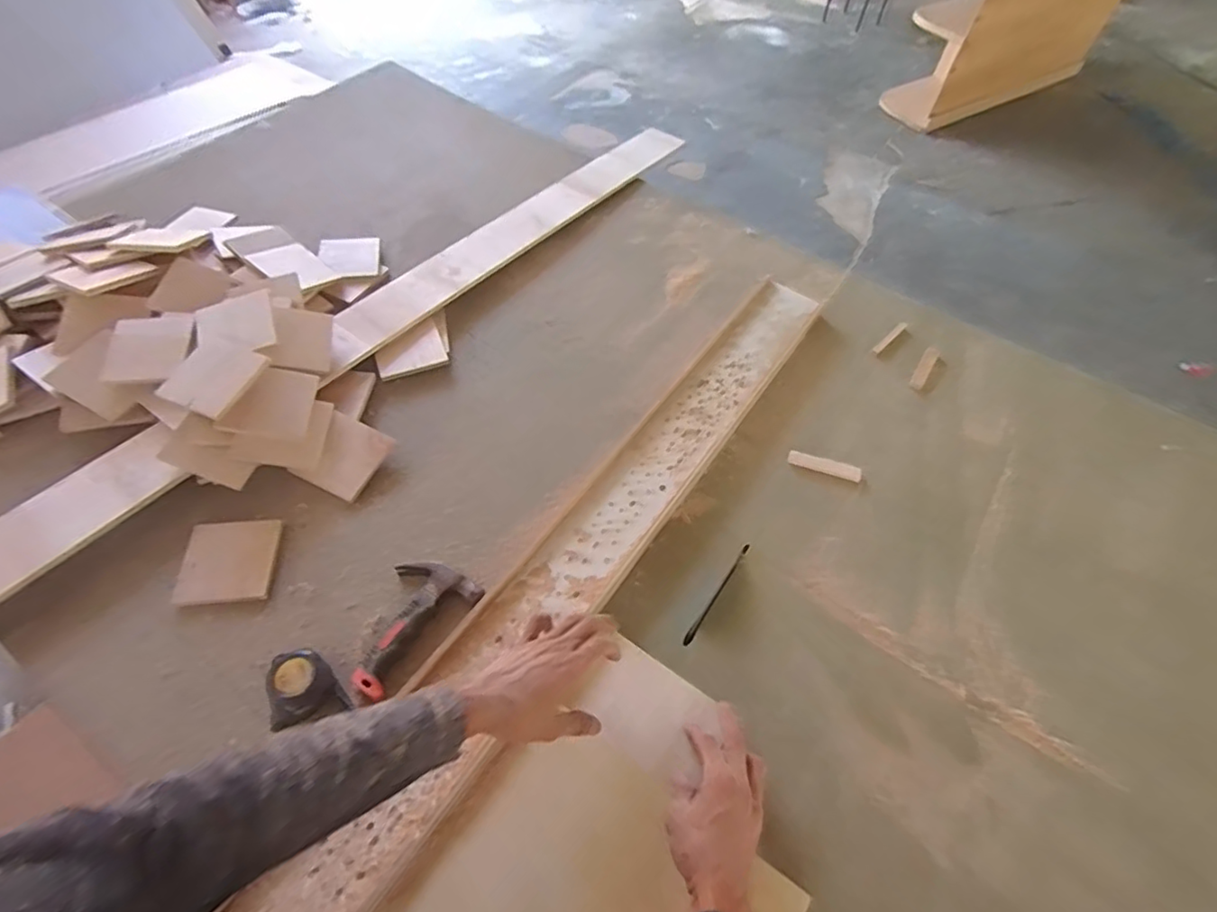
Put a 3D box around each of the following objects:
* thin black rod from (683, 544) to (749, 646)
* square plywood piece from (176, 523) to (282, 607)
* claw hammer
[{"bbox_3d":[0.135,0.166,0.721,0.010,0.004,0.157,32,59,17],"label":"thin black rod"},{"bbox_3d":[-0.449,0.125,0.699,0.102,0.008,0.102,-2,56,-6],"label":"square plywood piece"},{"bbox_3d":[-0.235,0.185,0.674,0.104,0.029,0.157,35,60,18],"label":"claw hammer"}]

